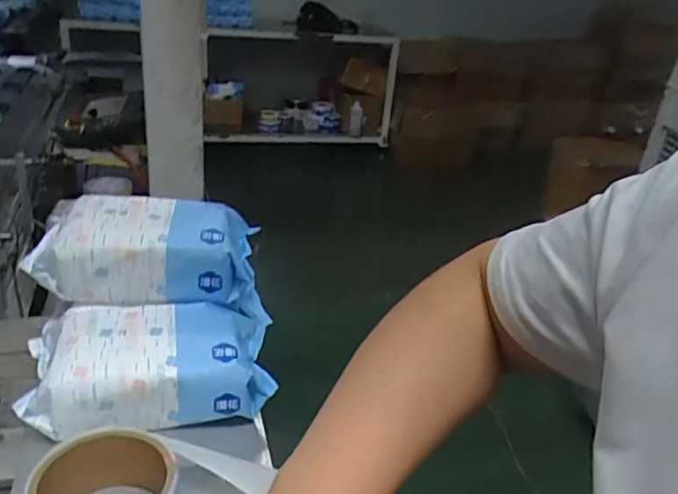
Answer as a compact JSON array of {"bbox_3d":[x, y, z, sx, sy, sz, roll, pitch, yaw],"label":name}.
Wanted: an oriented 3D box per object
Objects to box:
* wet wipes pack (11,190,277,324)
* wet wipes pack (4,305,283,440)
[{"bbox_3d":[-0.167,0.002,0.552,0.196,0.071,0.098,1,27,-9],"label":"wet wipes pack"},{"bbox_3d":[-0.152,0.093,0.497,0.183,0.058,0.102,-1,28,-13],"label":"wet wipes pack"}]

